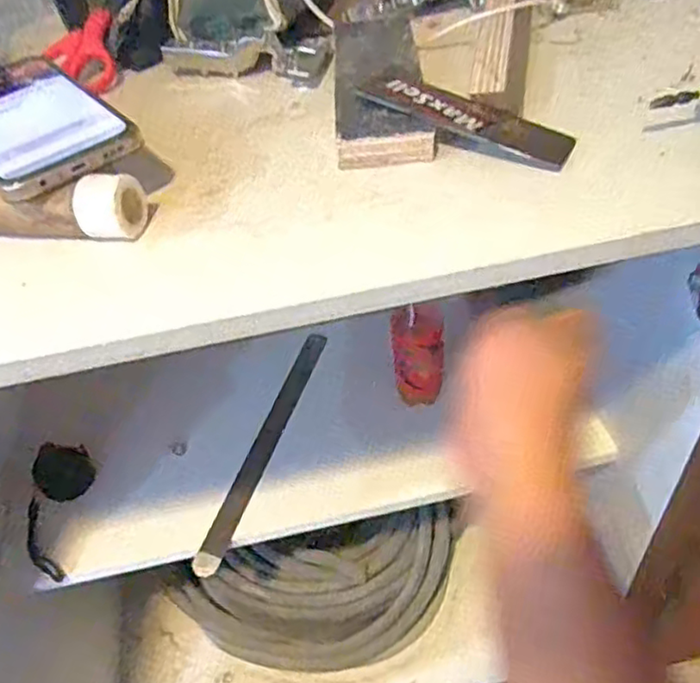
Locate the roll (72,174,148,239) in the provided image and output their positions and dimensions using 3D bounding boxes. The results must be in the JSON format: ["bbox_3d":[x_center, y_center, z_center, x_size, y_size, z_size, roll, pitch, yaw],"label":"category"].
[{"bbox_3d":[-0.128,-0.077,0.361,0.024,0.034,0.040,8,47,16],"label":"roll"}]

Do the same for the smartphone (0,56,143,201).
[{"bbox_3d":[-0.194,-0.135,0.398,0.077,0.011,0.164,-32,50,-22],"label":"smartphone"}]

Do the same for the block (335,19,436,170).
[{"bbox_3d":[0.020,-0.174,0.441,0.057,0.026,0.168,-4,45,4],"label":"block"}]

